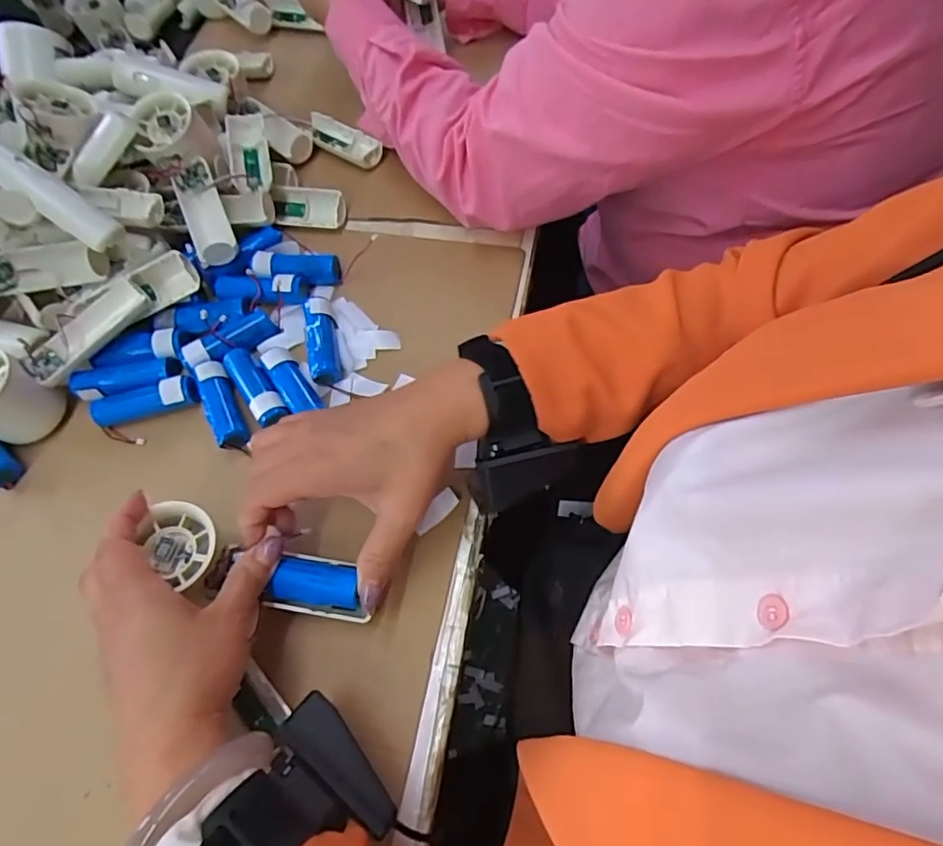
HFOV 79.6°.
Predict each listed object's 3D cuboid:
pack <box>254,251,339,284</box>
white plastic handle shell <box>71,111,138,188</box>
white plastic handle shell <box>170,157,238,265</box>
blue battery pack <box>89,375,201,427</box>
[{"bbox_3d":[-0.145,-0.129,0.472,0.069,0.020,0.025,2,60,3],"label":"pack"},{"bbox_3d":[-0.293,-0.217,0.450,0.023,0.015,0.065,37,91,20],"label":"white plastic handle shell"},{"bbox_3d":[-0.220,-0.171,0.471,0.034,0.035,0.094,-21,62,-10],"label":"white plastic handle shell"},{"bbox_3d":[-0.244,-0.016,0.423,0.081,0.018,0.023,-9,60,-3],"label":"blue battery pack"}]

